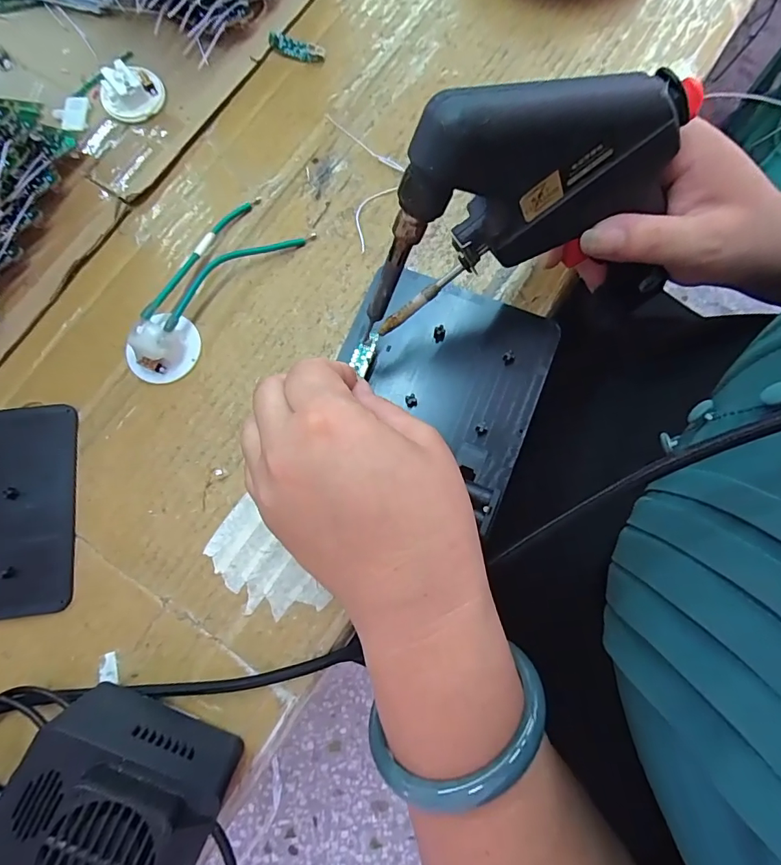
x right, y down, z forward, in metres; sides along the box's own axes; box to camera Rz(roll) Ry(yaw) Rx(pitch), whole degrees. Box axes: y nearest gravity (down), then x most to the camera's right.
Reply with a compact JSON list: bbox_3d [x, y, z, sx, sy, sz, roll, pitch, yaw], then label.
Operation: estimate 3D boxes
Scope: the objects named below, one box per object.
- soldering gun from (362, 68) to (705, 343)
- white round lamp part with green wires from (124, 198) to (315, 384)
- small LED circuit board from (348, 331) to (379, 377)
[{"bbox_3d":[0.059,-0.101,0.203,0.140,0.096,0.040,-16,55,-13],"label":"soldering gun"},{"bbox_3d":[-0.108,-0.086,0.266,0.048,0.017,0.127,38,81,9],"label":"white round lamp part with green wires"},{"bbox_3d":[-0.014,-0.043,0.248,0.010,0.004,0.025,27,91,5],"label":"small LED circuit board"}]

